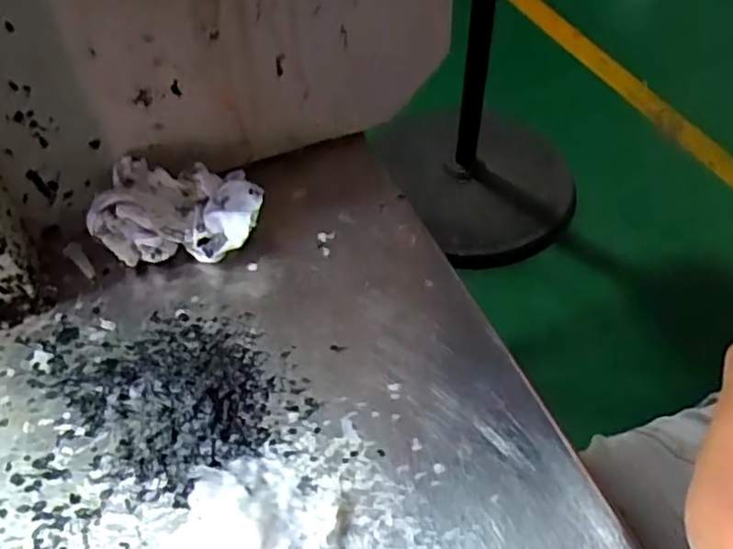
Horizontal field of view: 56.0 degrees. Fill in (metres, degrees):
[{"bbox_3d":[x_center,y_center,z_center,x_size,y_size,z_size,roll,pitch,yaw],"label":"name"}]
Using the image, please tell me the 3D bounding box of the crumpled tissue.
[{"bbox_3d":[-0.075,-0.026,0.278,0.062,0.032,0.044,-11,53,-5],"label":"crumpled tissue"}]

